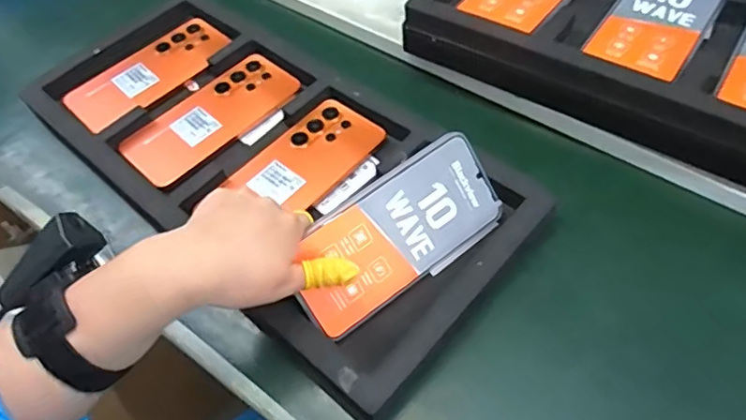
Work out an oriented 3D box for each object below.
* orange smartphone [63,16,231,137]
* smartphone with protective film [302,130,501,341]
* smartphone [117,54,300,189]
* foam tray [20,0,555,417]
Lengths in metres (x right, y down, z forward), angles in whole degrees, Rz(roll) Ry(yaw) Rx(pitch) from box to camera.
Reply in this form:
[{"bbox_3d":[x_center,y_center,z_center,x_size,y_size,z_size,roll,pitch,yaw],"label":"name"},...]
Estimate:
[{"bbox_3d":[-0.228,-0.144,0.579,0.079,0.009,0.170,37,64,27],"label":"orange smartphone"},{"bbox_3d":[0.019,0.018,0.415,0.166,0.083,0.007,-35,14,-17],"label":"smartphone with protective film"},{"bbox_3d":[-0.155,-0.092,0.542,0.075,0.012,0.169,36,63,26],"label":"smartphone"},{"bbox_3d":[-0.098,-0.055,0.505,0.227,0.030,0.470,-40,60,-23],"label":"foam tray"}]

